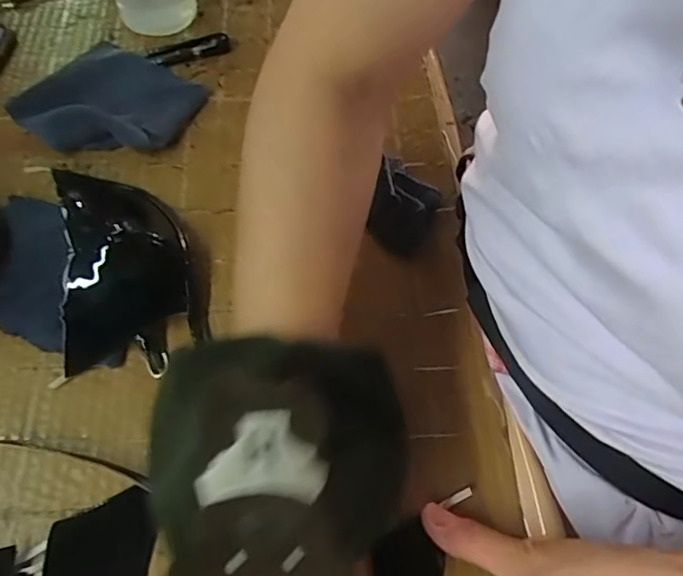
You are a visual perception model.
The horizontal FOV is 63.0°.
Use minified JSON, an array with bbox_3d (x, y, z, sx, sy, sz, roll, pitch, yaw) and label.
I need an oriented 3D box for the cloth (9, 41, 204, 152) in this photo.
[{"bbox_3d":[-0.178,-0.146,0.434,0.114,0.019,0.107,22,64,9],"label":"cloth"}]

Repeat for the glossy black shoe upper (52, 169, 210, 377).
[{"bbox_3d":[-0.142,-0.027,0.361,0.083,0.043,0.148,-11,63,-8],"label":"glossy black shoe upper"}]

